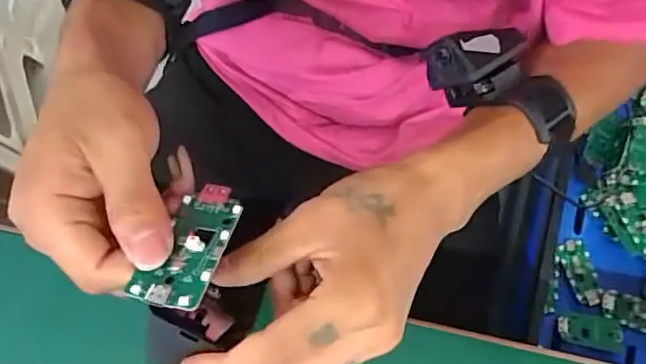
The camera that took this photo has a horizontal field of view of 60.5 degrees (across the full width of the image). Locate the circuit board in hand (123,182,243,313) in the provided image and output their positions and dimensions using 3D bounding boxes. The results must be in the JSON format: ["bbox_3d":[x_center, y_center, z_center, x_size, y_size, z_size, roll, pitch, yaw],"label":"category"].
[{"bbox_3d":[-0.057,0.027,0.240,0.029,0.009,0.062,15,48,3],"label":"circuit board in hand"}]

